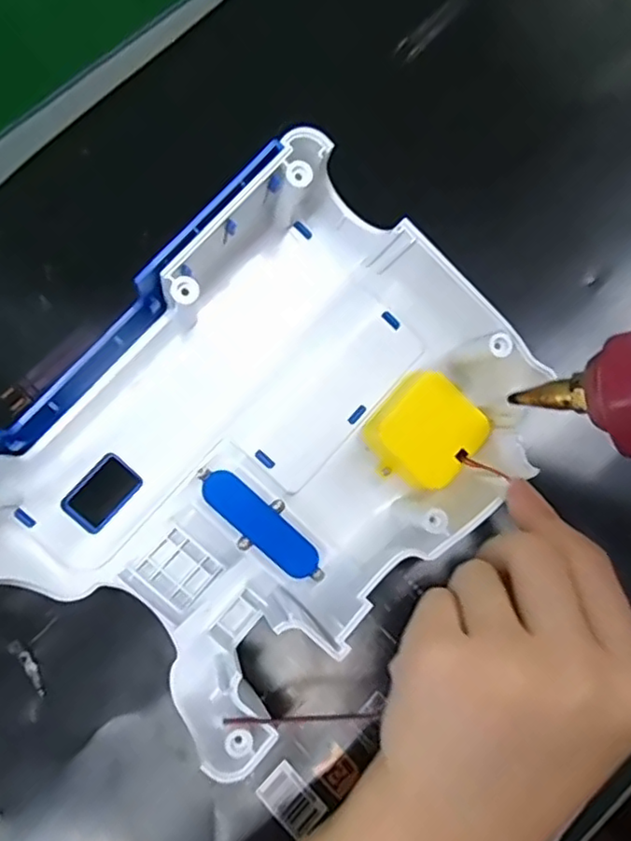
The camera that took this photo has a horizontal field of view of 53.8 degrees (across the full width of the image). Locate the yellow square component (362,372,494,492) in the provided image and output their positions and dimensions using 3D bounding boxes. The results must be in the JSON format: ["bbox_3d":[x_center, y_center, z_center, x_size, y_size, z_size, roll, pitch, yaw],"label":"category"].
[{"bbox_3d":[0.041,0.004,0.241,0.036,0.018,0.038,44,82,-7],"label":"yellow square component"}]

